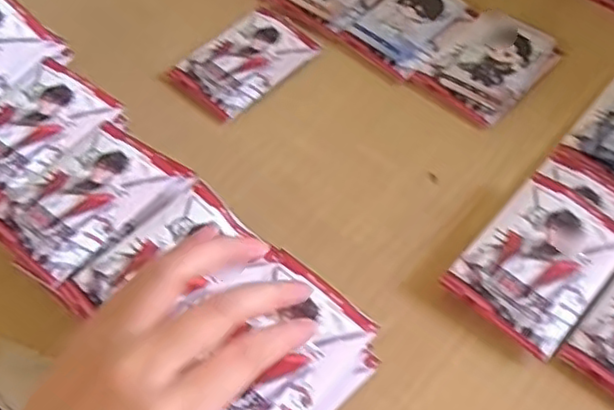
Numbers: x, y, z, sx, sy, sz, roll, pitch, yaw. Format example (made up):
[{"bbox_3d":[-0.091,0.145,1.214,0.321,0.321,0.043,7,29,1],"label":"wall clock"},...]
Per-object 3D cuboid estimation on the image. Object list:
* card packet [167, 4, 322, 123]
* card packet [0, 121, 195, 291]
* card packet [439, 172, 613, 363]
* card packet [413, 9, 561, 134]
[{"bbox_3d":[-0.049,-0.114,0.517,0.104,0.012,0.069,-40,64,-20],"label":"card packet"},{"bbox_3d":[-0.135,-0.005,0.401,0.075,0.011,0.105,36,66,22],"label":"card packet"},{"bbox_3d":[0.142,0.032,0.396,0.074,0.007,0.101,38,71,21],"label":"card packet"},{"bbox_3d":[0.135,-0.109,0.500,0.091,0.020,0.081,-39,64,-20],"label":"card packet"}]

